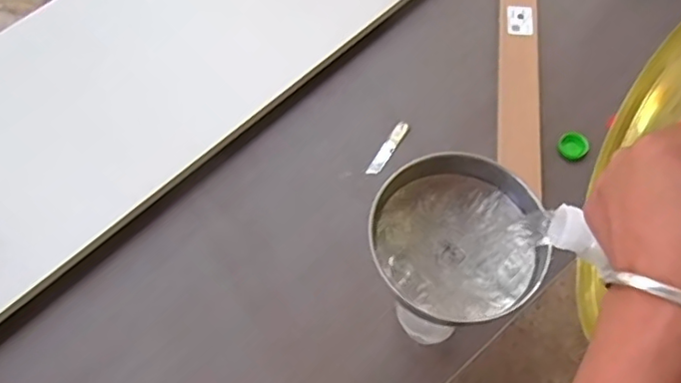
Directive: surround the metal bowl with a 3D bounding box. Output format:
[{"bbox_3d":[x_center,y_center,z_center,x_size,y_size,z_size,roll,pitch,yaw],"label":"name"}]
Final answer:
[{"bbox_3d":[0.111,0.042,0.536,0.144,0.053,0.150,-1,61,1],"label":"metal bowl"}]

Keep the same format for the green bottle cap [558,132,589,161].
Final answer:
[{"bbox_3d":[0.344,-0.067,0.858,0.036,0.019,0.041,-40,67,-18],"label":"green bottle cap"}]

